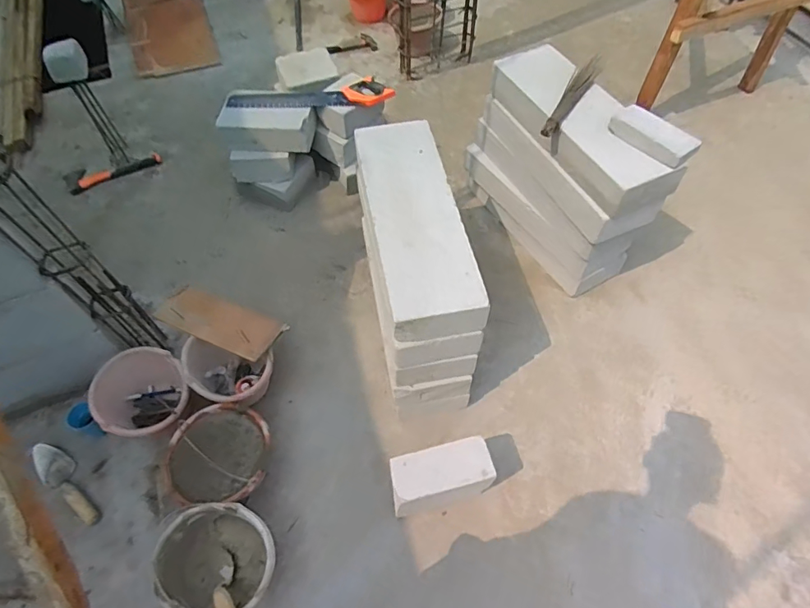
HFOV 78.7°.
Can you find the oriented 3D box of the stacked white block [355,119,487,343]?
[{"bbox_3d":[0.014,-0.209,1.168,0.218,0.090,0.602,-10,58,-6],"label":"stacked white block"}]

